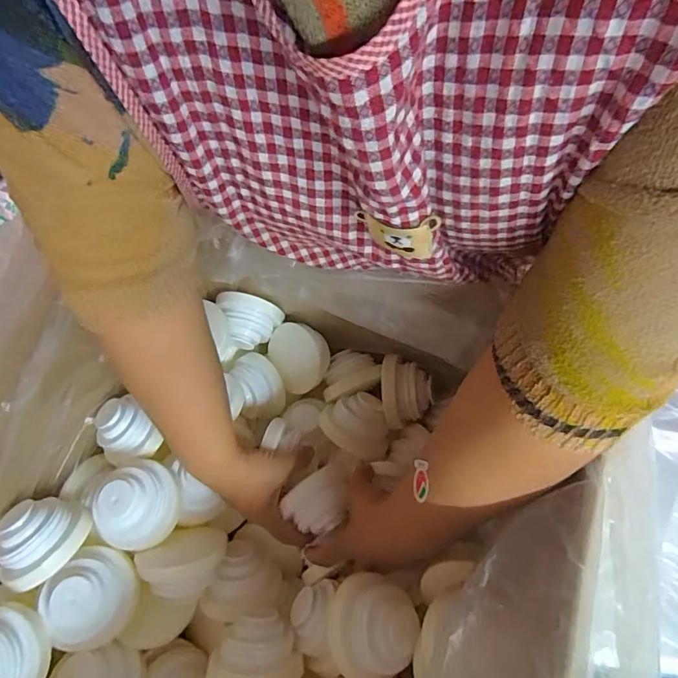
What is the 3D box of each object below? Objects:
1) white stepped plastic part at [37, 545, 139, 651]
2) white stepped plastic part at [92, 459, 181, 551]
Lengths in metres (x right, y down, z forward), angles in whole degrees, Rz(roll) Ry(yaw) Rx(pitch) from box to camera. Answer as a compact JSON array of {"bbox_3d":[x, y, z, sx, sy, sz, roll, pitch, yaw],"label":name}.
[{"bbox_3d":[-0.227,0.236,0.439,0.086,0.053,0.075,-39,64,-20],"label":"white stepped plastic part"},{"bbox_3d":[-0.196,0.165,0.475,0.070,0.058,0.085,1,58,3],"label":"white stepped plastic part"}]

